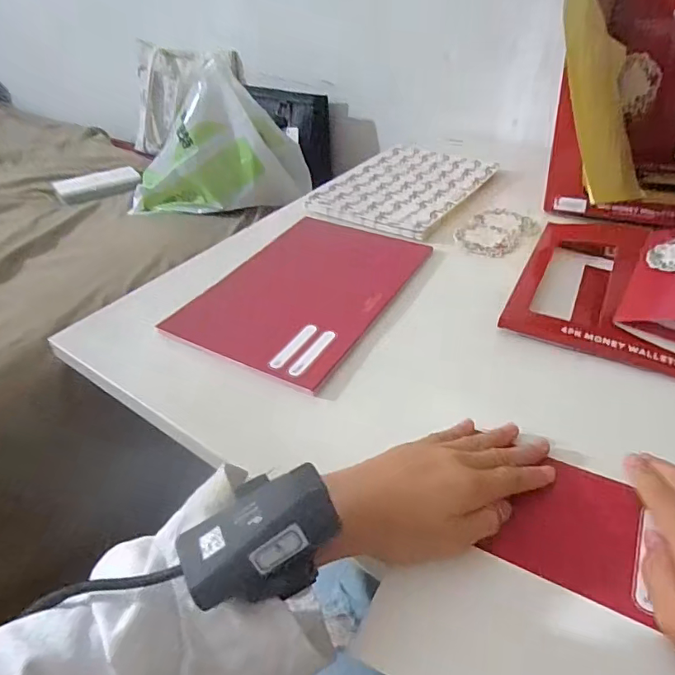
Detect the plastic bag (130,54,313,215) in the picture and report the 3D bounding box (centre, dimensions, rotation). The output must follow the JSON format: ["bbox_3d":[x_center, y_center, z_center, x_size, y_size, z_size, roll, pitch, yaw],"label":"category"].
[{"bbox_3d":[-0.220,-0.342,0.863,0.335,0.214,0.100,-5,38,-5],"label":"plastic bag"}]

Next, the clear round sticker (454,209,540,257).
[{"bbox_3d":[0.192,-0.129,0.593,0.076,0.006,0.117,31,48,34],"label":"clear round sticker"}]

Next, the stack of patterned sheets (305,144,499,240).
[{"bbox_3d":[0.096,-0.215,0.688,0.179,0.017,0.267,23,44,27],"label":"stack of patterned sheets"}]

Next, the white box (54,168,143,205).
[{"bbox_3d":[-0.512,-0.329,1.042,0.167,0.032,0.058,-30,47,-32],"label":"white box"}]

